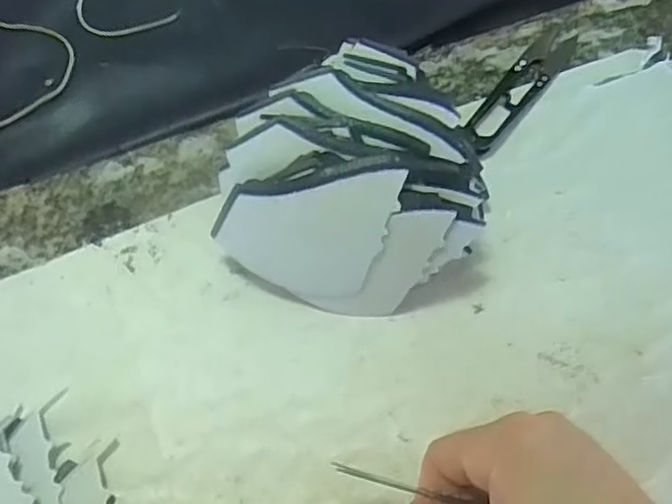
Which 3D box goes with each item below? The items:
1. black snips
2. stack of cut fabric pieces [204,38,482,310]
[{"bbox_3d":[0.103,-0.092,0.362,0.022,0.009,0.098,36,73,16],"label":"black snips"},{"bbox_3d":[0.013,-0.038,0.317,0.121,0.055,0.128,21,70,9],"label":"stack of cut fabric pieces"}]

